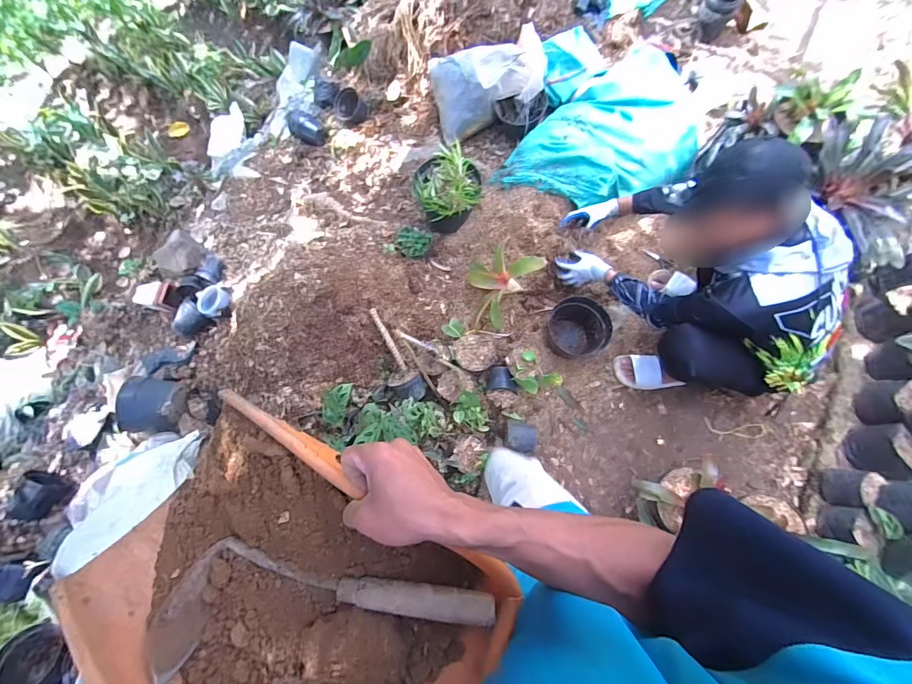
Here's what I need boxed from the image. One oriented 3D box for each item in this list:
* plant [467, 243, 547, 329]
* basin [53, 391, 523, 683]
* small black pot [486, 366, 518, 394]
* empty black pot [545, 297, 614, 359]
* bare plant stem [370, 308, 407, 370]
[{"bbox_3d":[0.123,-0.219,1.372,0.261,0.274,0.229,40,81,13],"label":"plant"},{"bbox_3d":[-0.172,0.275,0.410,0.406,0.124,0.276,32,75,9],"label":"basin"},{"bbox_3d":[0.169,0.133,1.404,0.114,0.080,0.106,-1,75,4],"label":"small black pot"},{"bbox_3d":[0.441,-0.046,1.407,0.190,0.143,0.206,-1,75,4],"label":"empty black pot"},{"bbox_3d":[-0.241,-0.008,1.386,0.023,0.018,0.245,-29,107,-9],"label":"bare plant stem"}]

